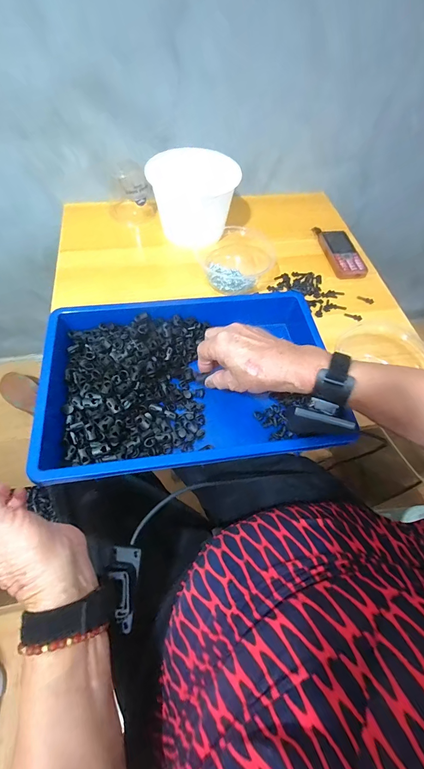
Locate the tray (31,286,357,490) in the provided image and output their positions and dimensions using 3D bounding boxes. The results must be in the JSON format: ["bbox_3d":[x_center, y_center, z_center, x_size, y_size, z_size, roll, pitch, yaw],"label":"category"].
[{"bbox_3d":[-0.027,-0.014,0.449,0.375,0.065,0.258,-9,59,-9],"label":"tray"}]

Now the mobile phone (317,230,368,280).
[{"bbox_3d":[0.260,-0.257,0.646,0.063,0.018,0.133,-5,59,-7],"label":"mobile phone"}]

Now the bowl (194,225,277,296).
[{"bbox_3d":[0.043,-0.216,0.578,0.123,0.065,0.099,14,58,5],"label":"bowl"}]

